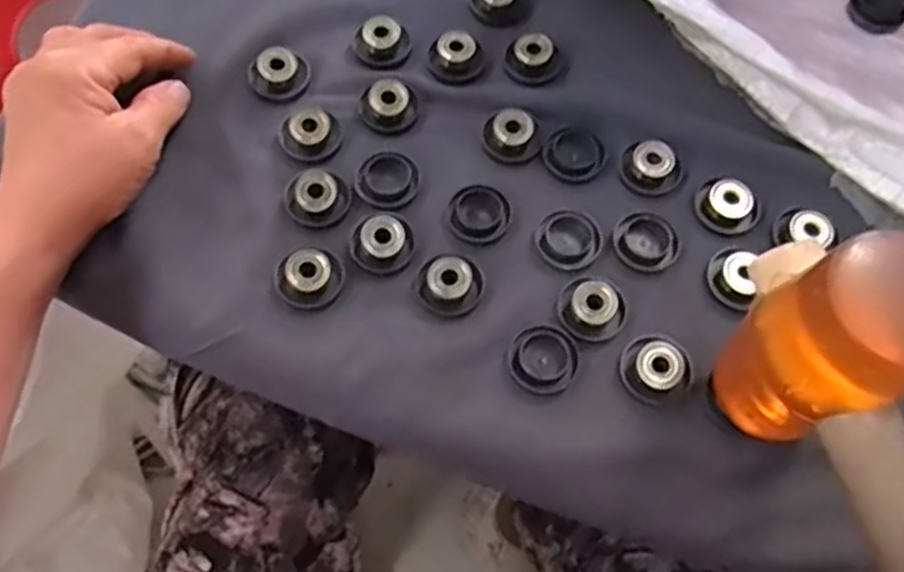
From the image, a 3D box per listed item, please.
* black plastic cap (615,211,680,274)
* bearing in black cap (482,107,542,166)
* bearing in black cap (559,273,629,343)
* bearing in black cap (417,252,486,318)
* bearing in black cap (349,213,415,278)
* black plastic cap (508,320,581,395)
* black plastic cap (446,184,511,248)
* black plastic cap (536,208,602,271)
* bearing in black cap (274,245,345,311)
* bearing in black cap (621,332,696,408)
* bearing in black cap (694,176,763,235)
[{"bbox_3d":[0.100,-0.023,0.385,0.031,0.006,0.031,0,65,0],"label":"black plastic cap"},{"bbox_3d":[0.032,-0.080,0.406,0.028,0.015,0.025,-9,66,-5],"label":"bearing in black cap"},{"bbox_3d":[0.069,0.008,0.367,0.032,0.012,0.035,0,65,0],"label":"bearing in black cap"},{"bbox_3d":[0.000,-0.001,0.371,0.032,0.014,0.028,-18,67,-9],"label":"bearing in black cap"},{"bbox_3d":[-0.034,-0.022,0.379,0.032,0.015,0.027,-24,68,-11],"label":"bearing in black cap"},{"bbox_3d":[0.044,0.035,0.360,0.033,0.005,0.033,0,65,0],"label":"black plastic cap"},{"bbox_3d":[0.014,-0.037,0.390,0.032,0.010,0.032,0,65,0],"label":"black plastic cap"},{"bbox_3d":[0.060,-0.024,0.387,0.032,0.007,0.030,0,65,0],"label":"black plastic cap"},{"bbox_3d":[-0.070,-0.004,0.370,0.032,0.014,0.027,-27,68,-12],"label":"bearing in black cap"},{"bbox_3d":[0.097,0.037,0.353,0.033,0.010,0.035,0,65,0],"label":"bearing in black cap"},{"bbox_3d":[0.144,-0.042,0.391,0.032,0.010,0.029,16,66,7],"label":"bearing in black cap"}]

